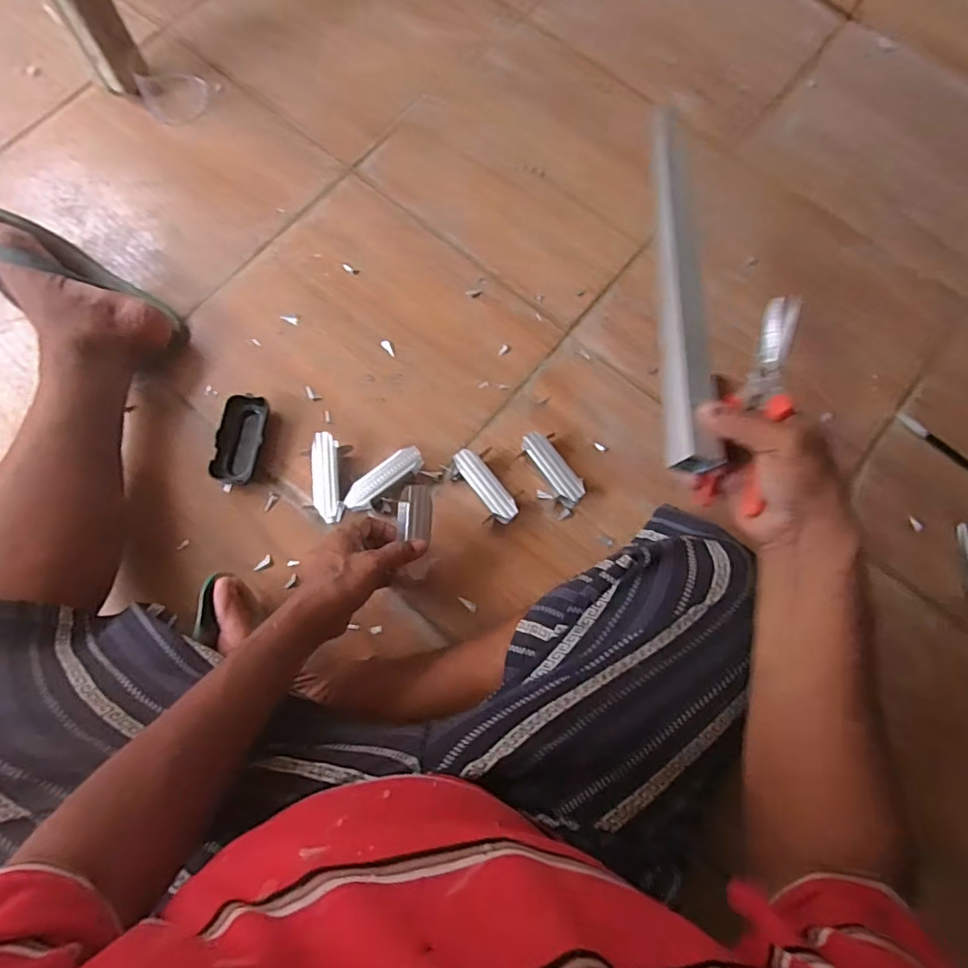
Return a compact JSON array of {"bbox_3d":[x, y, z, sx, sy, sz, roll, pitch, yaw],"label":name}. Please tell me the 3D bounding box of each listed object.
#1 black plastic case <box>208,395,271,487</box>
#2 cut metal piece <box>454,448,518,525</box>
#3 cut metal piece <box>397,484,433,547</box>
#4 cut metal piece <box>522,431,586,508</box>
[{"bbox_3d":[-0.295,-0.052,0.673,0.050,0.028,0.103,8,75,0],"label":"black plastic case"},{"bbox_3d":[0.001,0.004,0.670,0.029,0.031,0.101,-35,79,-10],"label":"cut metal piece"},{"bbox_3d":[-0.075,0.029,0.605,0.036,0.030,0.054,10,87,-20],"label":"cut metal piece"},{"bbox_3d":[0.082,-0.018,0.674,0.032,0.030,0.098,-36,79,-11],"label":"cut metal piece"}]

